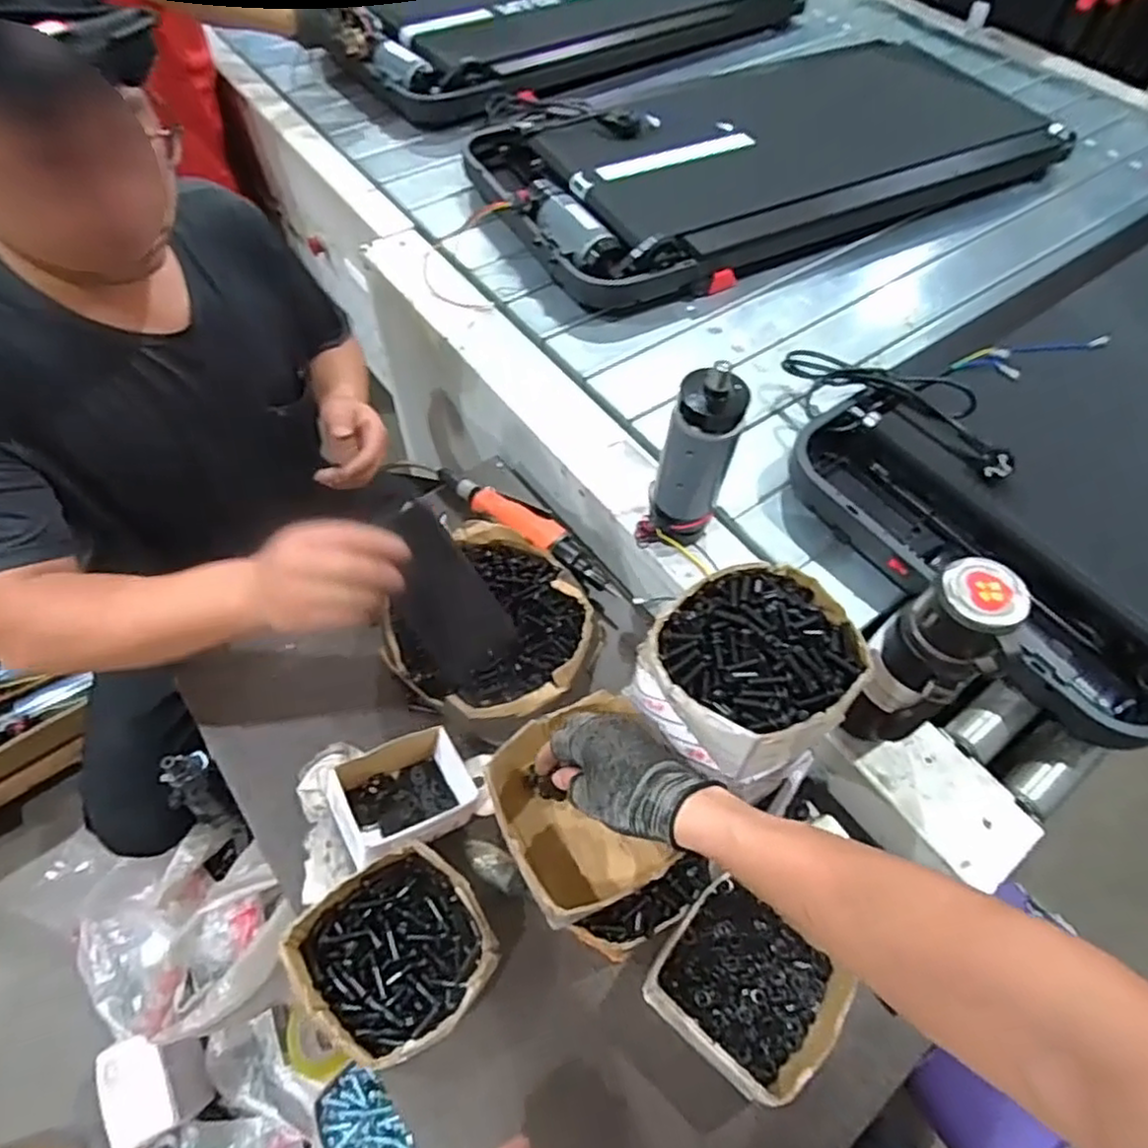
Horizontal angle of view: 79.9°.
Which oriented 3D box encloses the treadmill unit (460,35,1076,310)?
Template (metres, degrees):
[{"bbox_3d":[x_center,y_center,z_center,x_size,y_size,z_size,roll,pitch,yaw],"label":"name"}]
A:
[{"bbox_3d":[0.352,-0.803,1.207,1.055,0.105,0.545,-23,62,-16],"label":"treadmill unit"}]

